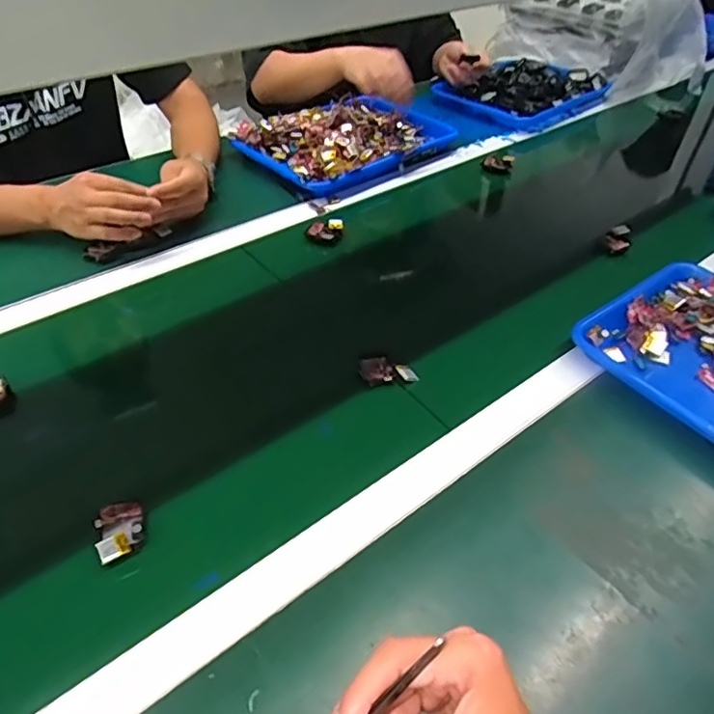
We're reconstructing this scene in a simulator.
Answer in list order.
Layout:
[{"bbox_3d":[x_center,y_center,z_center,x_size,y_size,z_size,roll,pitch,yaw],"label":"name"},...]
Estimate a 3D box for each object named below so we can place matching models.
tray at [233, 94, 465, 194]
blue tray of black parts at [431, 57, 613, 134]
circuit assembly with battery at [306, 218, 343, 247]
[{"bbox_3d":[-0.014,-0.372,0.981,0.338,0.056,0.237,-28,51,-28],"label":"tray"},{"bbox_3d":[0.348,-0.558,1.200,0.348,0.041,0.245,-32,52,-30],"label":"blue tray of black parts"},{"bbox_3d":[-0.044,-0.173,0.790,0.049,0.018,0.041,2,43,0],"label":"circuit assembly with battery"}]

